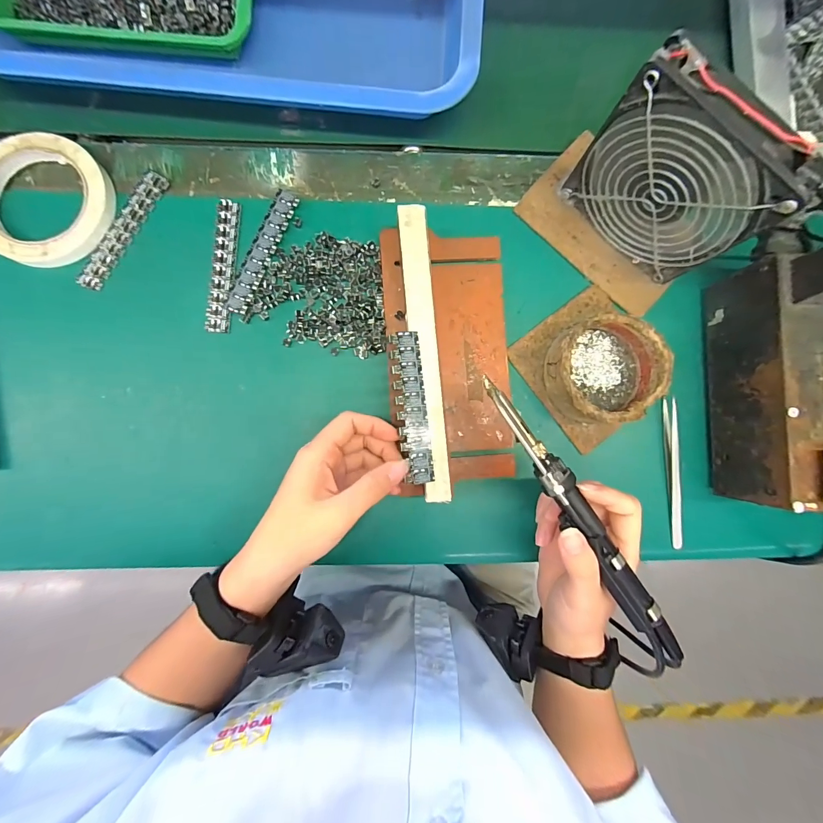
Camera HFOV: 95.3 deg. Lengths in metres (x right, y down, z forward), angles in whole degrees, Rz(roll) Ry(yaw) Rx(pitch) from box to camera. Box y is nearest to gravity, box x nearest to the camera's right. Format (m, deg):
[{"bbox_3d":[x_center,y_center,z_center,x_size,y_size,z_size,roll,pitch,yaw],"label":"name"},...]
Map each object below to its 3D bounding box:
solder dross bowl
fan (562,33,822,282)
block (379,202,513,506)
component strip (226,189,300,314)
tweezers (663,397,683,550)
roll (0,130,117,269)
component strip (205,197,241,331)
[{"bbox_3d":[0.150,-0.032,0.297,0.085,0.039,0.079,0,86,-3],"label":"solder dross bowl"},{"bbox_3d":[0.178,-0.153,0.262,0.120,0.127,0.022,44,85,1],"label":"fan"},{"bbox_3d":[0.033,-0.045,0.294,0.098,0.037,0.209,-4,86,-3],"label":"block"},{"bbox_3d":[-0.123,-0.131,0.307,0.020,0.006,0.107,24,85,-1],"label":"component strip"},{"bbox_3d":[0.221,0.052,0.314,0.008,0.013,0.123,-4,86,-3],"label":"tweezers"},{"bbox_3d":[-0.292,-0.167,0.298,0.103,0.019,0.100,0,86,-3],"label":"roll"},{"bbox_3d":[-0.154,-0.119,0.309,0.018,0.007,0.110,3,86,-3],"label":"component strip"}]

